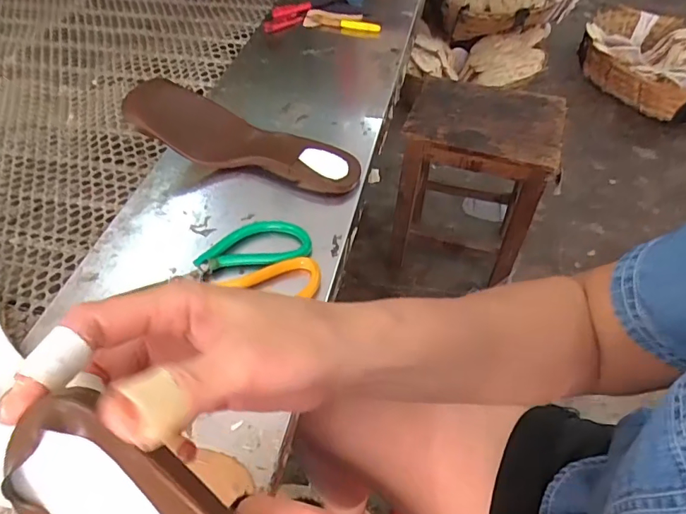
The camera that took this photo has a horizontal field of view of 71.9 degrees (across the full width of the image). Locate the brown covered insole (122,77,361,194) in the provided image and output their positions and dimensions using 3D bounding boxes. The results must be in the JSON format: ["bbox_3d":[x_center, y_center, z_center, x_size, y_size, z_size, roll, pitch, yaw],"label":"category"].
[{"bbox_3d":[-0.102,-0.130,0.501,0.243,0.068,0.081,15,52,12],"label":"brown covered insole"}]

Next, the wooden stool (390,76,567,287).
[{"bbox_3d":[0.303,-0.145,1.169,0.318,0.460,0.232,16,52,14],"label":"wooden stool"}]

